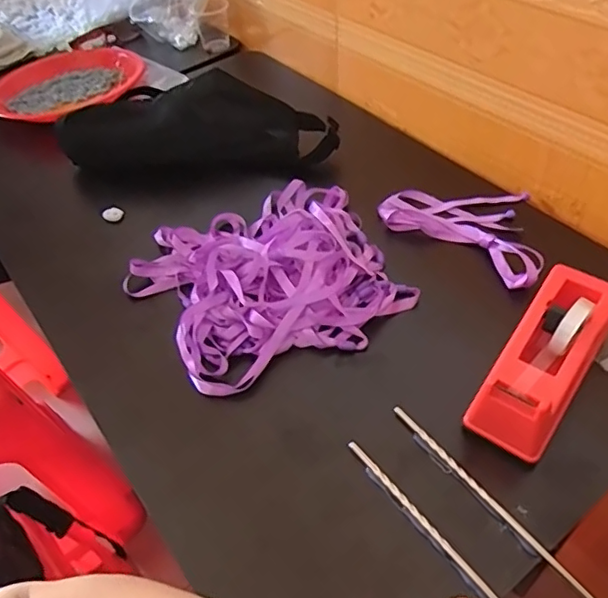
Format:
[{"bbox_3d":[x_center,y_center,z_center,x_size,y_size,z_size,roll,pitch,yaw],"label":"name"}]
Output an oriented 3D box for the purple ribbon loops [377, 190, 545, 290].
[{"bbox_3d":[0.159,-0.073,0.604,0.156,0.029,0.152,5,48,11],"label":"purple ribbon loops"}]

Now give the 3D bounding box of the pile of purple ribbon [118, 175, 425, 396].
[{"bbox_3d":[-0.039,-0.033,0.575,0.231,0.030,0.224,-22,49,-14],"label":"pile of purple ribbon"}]

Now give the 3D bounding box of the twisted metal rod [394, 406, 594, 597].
[{"bbox_3d":[0.144,0.155,0.409,0.007,0.004,0.223,-32,52,-21],"label":"twisted metal rod"}]

